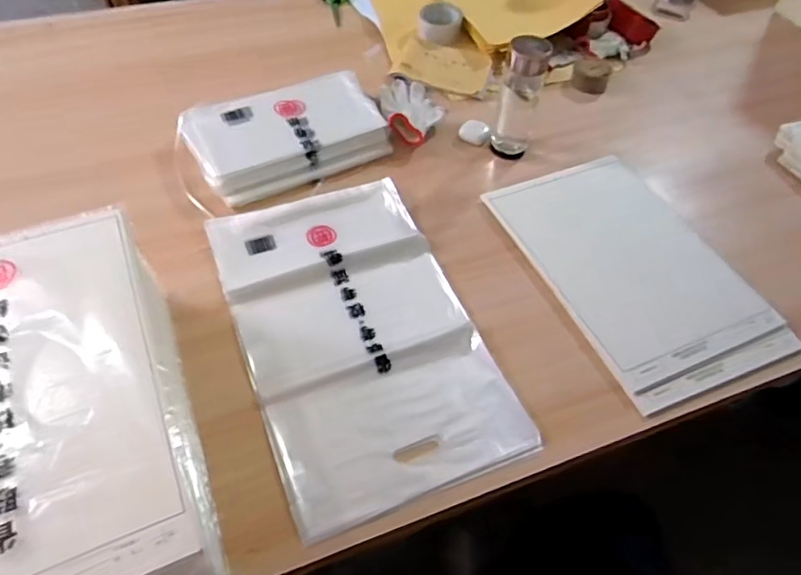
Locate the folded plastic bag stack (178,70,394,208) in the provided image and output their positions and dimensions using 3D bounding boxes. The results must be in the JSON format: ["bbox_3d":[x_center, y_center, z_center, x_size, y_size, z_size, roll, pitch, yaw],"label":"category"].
[{"bbox_3d":[-0.188,-0.259,0.919,0.305,0.042,0.210,-22,57,-19],"label":"folded plastic bag stack"}]

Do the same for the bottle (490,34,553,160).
[{"bbox_3d":[0.191,-0.304,0.889,0.066,0.165,0.066,13,53,6],"label":"bottle"}]

